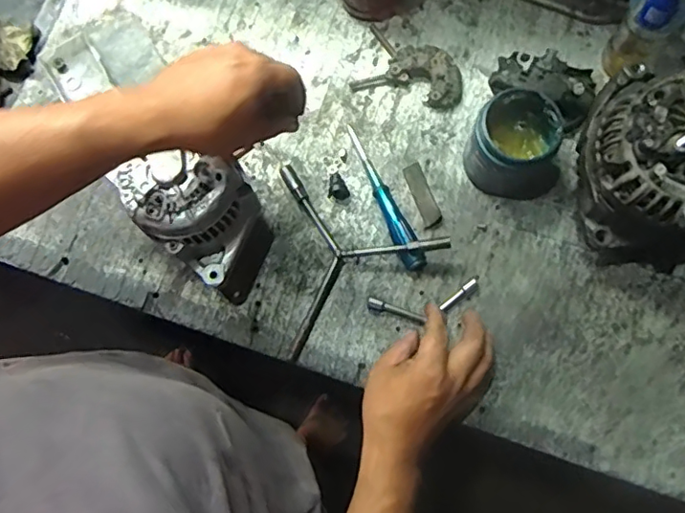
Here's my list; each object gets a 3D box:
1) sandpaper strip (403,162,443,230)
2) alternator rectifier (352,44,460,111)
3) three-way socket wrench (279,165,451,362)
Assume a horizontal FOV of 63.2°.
[{"bbox_3d":[0.098,-0.076,0.681,0.023,0.008,0.084,-19,78,-3],"label":"sandpaper strip"},{"bbox_3d":[0.090,-0.235,0.710,0.133,0.027,0.073,16,78,4],"label":"alternator rectifier"},{"bbox_3d":[-0.023,-0.026,0.655,0.215,0.043,0.196,-35,79,-7],"label":"three-way socket wrench"}]

